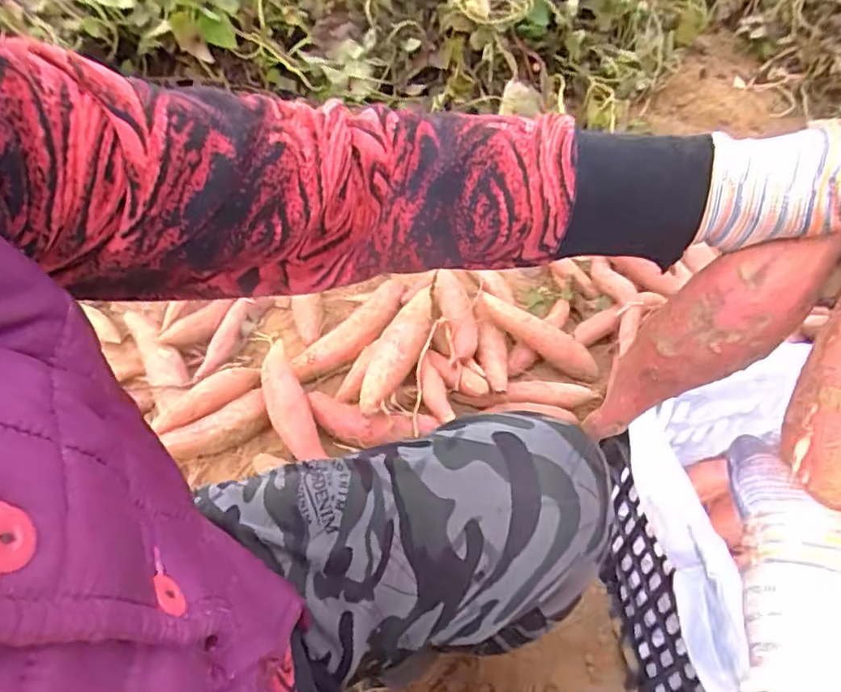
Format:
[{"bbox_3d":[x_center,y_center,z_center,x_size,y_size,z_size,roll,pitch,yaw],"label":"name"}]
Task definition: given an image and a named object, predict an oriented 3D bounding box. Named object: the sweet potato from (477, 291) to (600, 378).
[{"bbox_3d":[0.178,-0.019,0.915,0.211,0.047,0.040,32,55,1],"label":"sweet potato"}]

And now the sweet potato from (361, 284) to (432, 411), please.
[{"bbox_3d":[-0.024,-0.004,0.888,0.063,0.046,0.257,22,53,16],"label":"sweet potato"}]

